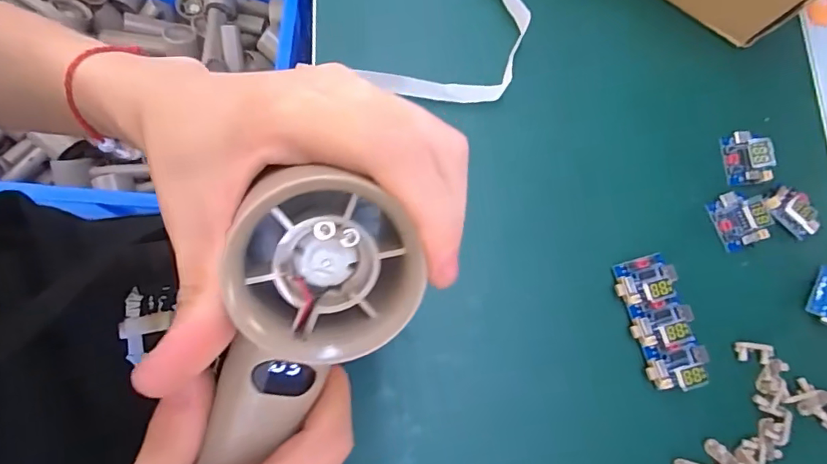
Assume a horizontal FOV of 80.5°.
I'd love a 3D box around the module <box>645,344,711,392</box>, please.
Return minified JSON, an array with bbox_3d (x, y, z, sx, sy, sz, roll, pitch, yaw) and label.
[{"bbox_3d":[0.134,0.068,0.244,0.033,0.014,0.019,-10,80,-8],"label":"module"}]

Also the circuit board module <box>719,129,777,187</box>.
[{"bbox_3d":[0.187,-0.043,0.272,0.022,0.013,0.031,-4,79,-7],"label":"circuit board module"}]

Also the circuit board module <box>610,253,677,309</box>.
[{"bbox_3d":[0.121,0.024,0.252,0.033,0.012,0.022,-15,81,-9],"label":"circuit board module"}]

